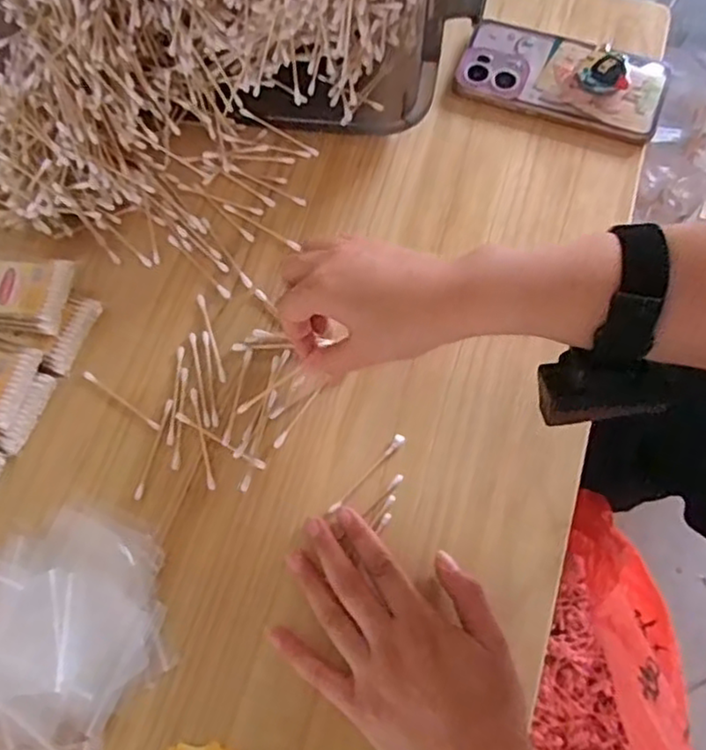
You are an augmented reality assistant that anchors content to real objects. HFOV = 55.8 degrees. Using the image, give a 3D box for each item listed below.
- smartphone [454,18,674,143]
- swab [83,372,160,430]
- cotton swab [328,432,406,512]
[{"bbox_3d":[0.168,-0.240,0.531,0.159,0.024,0.075,20,73,7],"label":"smartphone"},{"bbox_3d":[-0.163,0.017,0.468,0.070,0.004,0.005,34,75,11],"label":"swab"},{"bbox_3d":[0.010,0.065,0.442,0.007,0.004,0.069,41,77,13],"label":"cotton swab"}]

